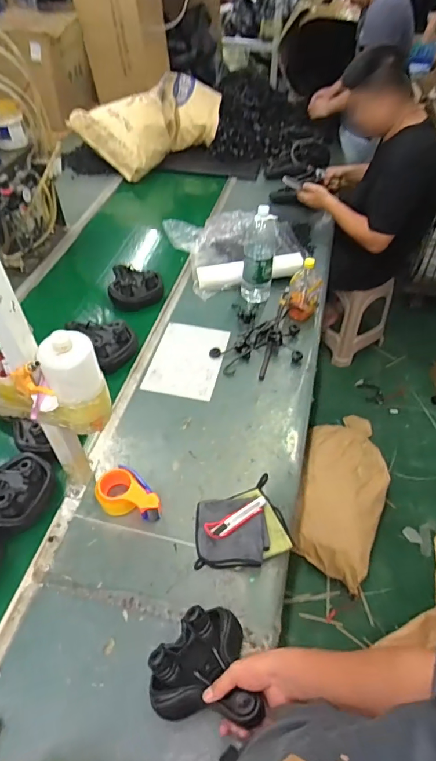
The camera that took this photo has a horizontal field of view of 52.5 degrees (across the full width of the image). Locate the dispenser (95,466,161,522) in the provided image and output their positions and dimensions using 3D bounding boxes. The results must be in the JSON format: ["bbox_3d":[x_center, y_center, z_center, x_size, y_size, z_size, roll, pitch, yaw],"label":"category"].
[{"bbox_3d":[-0.210,0.270,1.026,0.168,0.063,0.096,28,54,22],"label":"dispenser"}]

